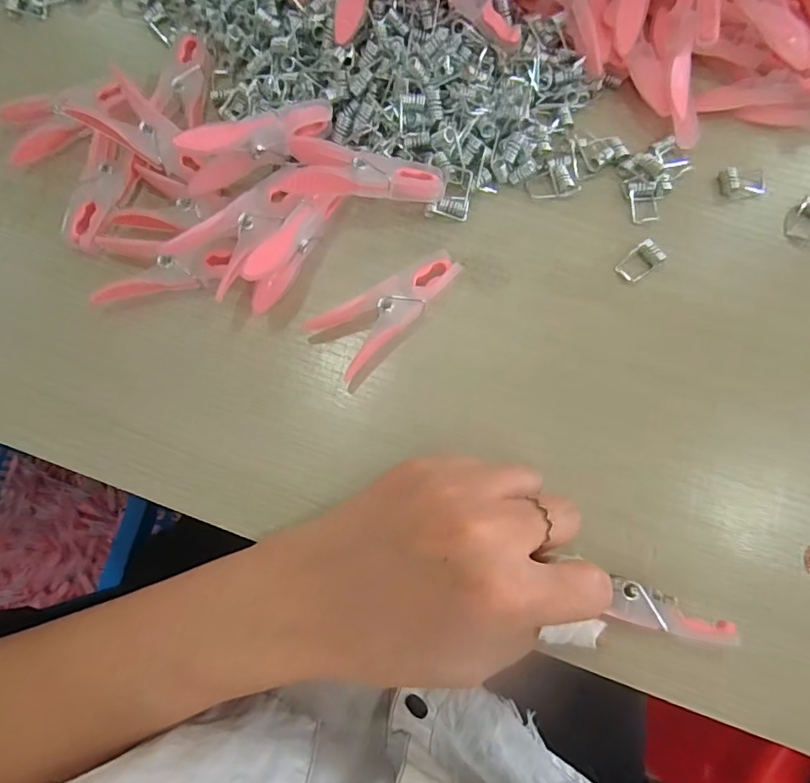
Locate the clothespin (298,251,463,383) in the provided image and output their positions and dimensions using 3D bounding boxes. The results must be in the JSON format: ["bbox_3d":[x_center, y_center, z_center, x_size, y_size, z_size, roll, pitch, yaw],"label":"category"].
[{"bbox_3d":[-0.007,-0.041,0.250,0.076,0.012,0.034,-34,79,-7],"label":"clothespin"}]

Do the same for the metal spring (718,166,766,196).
[{"bbox_3d":[0.178,-0.110,0.270,0.024,0.006,0.014,-4,77,0],"label":"metal spring"}]

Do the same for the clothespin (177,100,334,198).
[{"bbox_3d":[-0.073,-0.125,0.251,0.078,0.040,0.017,-22,78,-4],"label":"clothespin"}]

